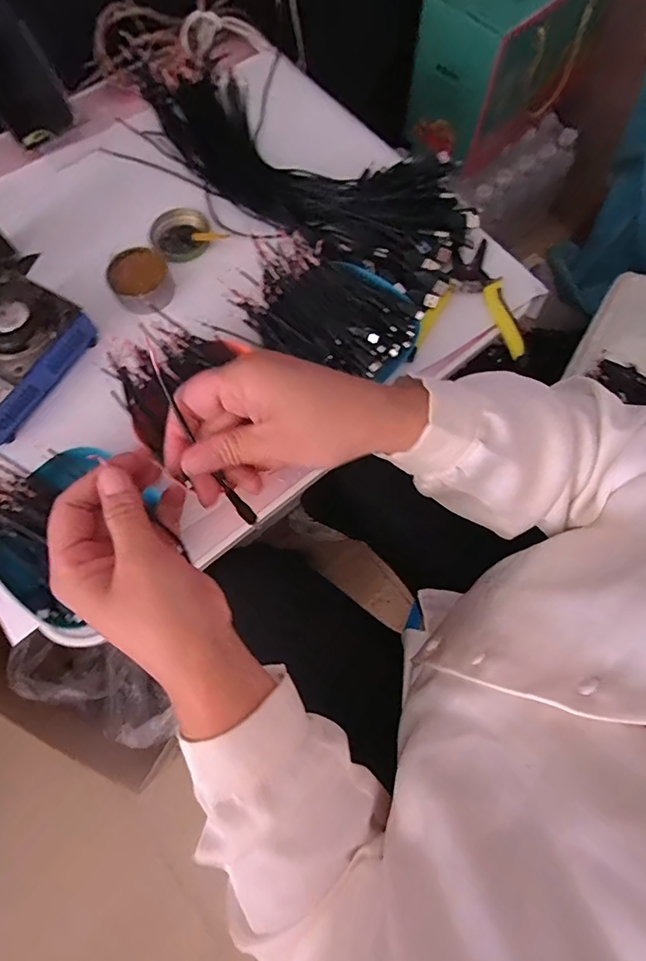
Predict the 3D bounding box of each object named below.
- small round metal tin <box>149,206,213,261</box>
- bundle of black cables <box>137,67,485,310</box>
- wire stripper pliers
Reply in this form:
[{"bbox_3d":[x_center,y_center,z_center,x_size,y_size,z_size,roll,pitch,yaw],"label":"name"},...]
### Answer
[{"bbox_3d":[-0.160,-0.276,0.550,0.065,0.019,0.065,-3,73,-1],"label":"small round metal tin"},{"bbox_3d":[-0.036,-0.363,0.547,0.459,0.047,0.157,37,76,10],"label":"bundle of black cables"},{"bbox_3d":[0.151,-0.190,0.512,0.104,0.032,0.130,4,73,1],"label":"wire stripper pliers"}]

